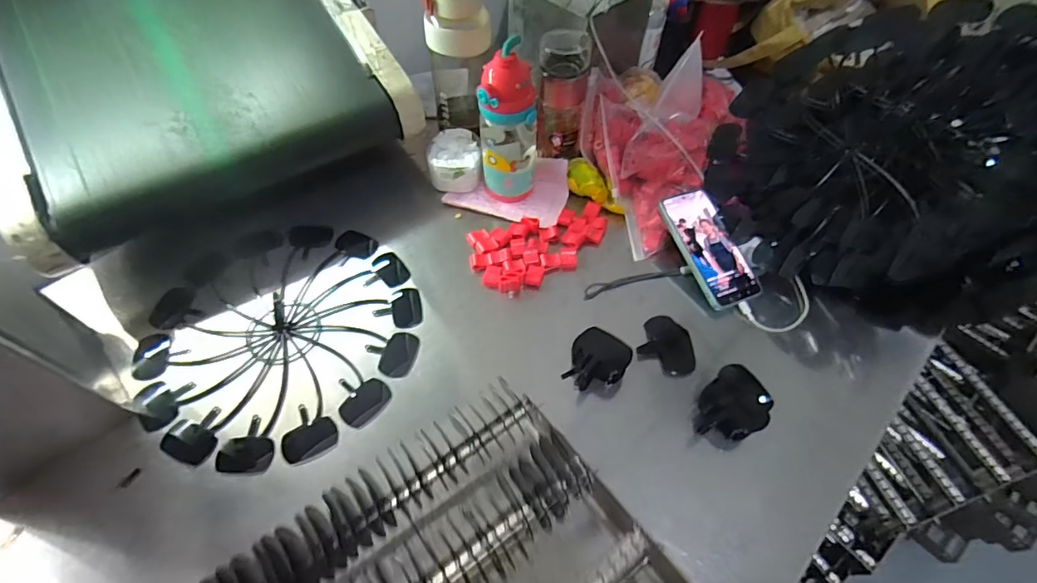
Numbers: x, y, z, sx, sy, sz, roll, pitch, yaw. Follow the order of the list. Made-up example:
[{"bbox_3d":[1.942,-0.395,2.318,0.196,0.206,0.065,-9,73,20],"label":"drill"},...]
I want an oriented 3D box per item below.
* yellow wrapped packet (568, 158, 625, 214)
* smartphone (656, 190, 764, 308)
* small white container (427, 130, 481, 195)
[{"bbox_3d":[0.112,-0.151,0.706,0.103,0.038,0.035,44,65,7],"label":"yellow wrapped packet"},{"bbox_3d":[0.245,-0.057,0.625,0.077,0.014,0.157,-17,73,-16],"label":"smartphone"},{"bbox_3d":[-0.094,-0.191,0.726,0.076,0.056,0.081,-5,56,-4],"label":"small white container"}]

